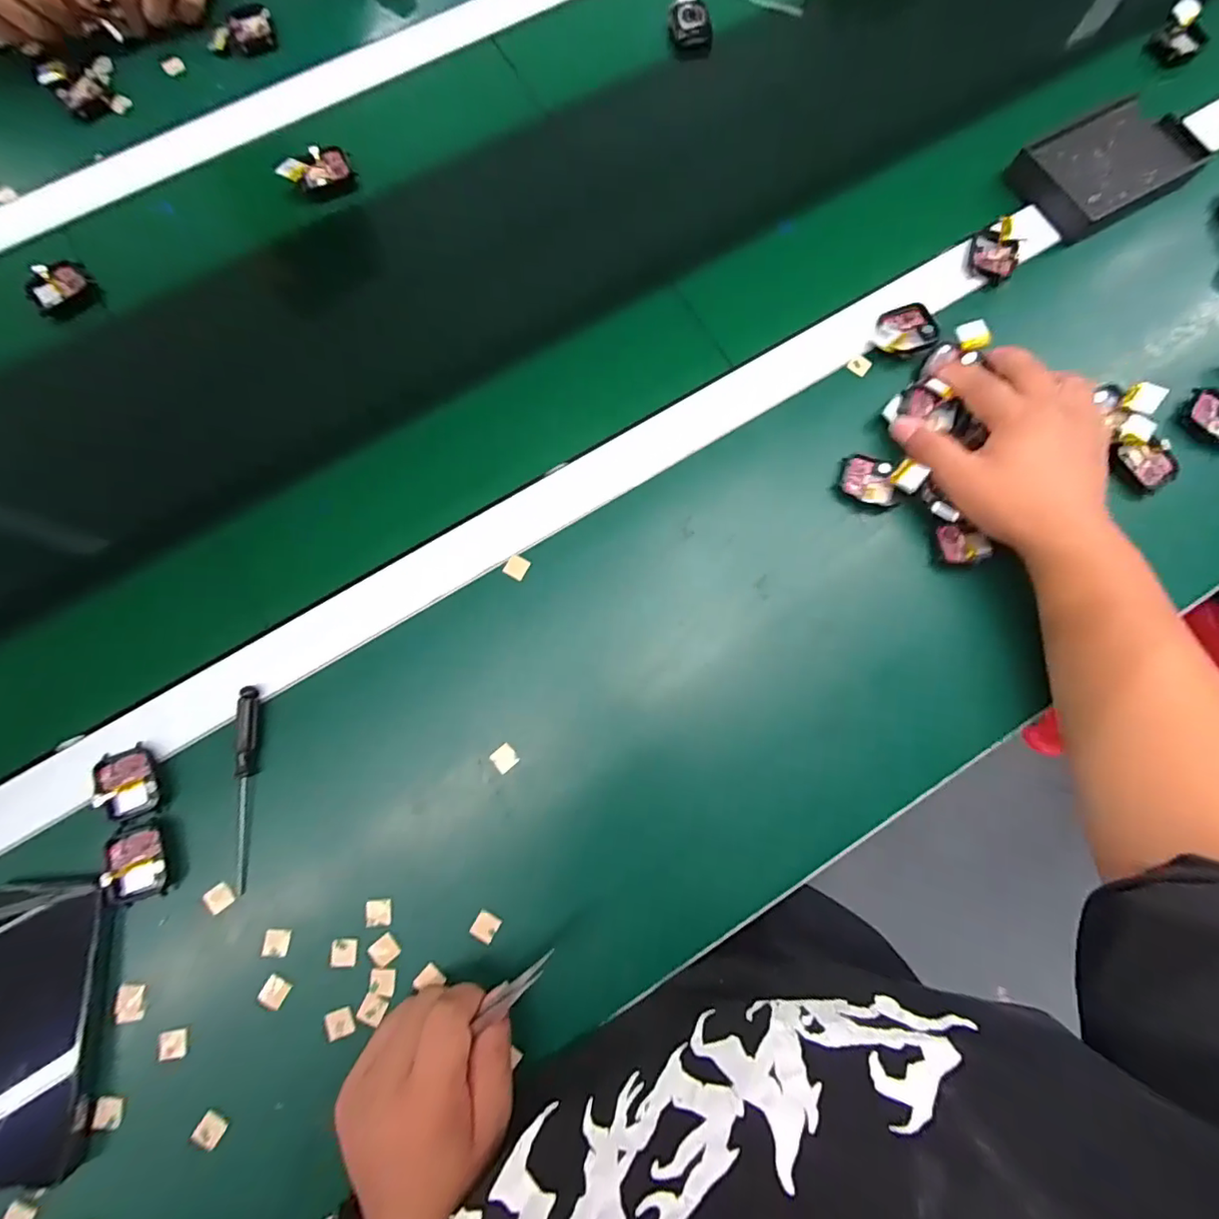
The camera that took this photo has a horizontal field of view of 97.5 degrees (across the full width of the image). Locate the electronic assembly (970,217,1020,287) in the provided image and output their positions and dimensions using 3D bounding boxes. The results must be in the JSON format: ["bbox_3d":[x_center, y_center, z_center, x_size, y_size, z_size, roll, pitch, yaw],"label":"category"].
[{"bbox_3d":[0.321,-0.298,0.443,0.034,0.015,0.051,13,79,2],"label":"electronic assembly"}]

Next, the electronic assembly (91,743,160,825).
[{"bbox_3d":[-0.319,0.115,0.354,0.035,0.014,0.045,-18,79,-4],"label":"electronic assembly"}]

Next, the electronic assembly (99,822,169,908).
[{"bbox_3d":[-0.306,0.164,0.345,0.034,0.014,0.046,-15,79,-4],"label":"electronic assembly"}]

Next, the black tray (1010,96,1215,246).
[{"bbox_3d":[0.426,-0.380,0.458,0.141,0.021,0.092,-33,81,-7],"label":"black tray"}]

